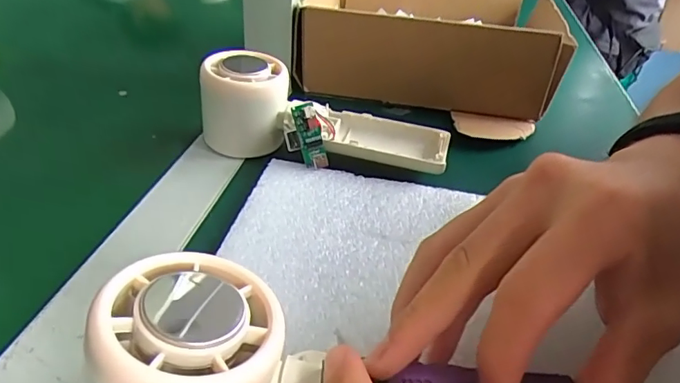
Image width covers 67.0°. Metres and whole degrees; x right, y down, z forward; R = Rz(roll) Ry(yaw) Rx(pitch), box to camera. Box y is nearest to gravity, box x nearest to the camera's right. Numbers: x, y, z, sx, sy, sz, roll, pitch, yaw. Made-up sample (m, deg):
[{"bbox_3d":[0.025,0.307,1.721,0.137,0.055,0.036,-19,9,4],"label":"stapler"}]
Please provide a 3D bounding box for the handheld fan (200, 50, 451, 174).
[{"bbox_3d":[-0.012,-0.040,0.341,0.161,0.056,0.062,13,34,-9],"label":"handheld fan"}]

